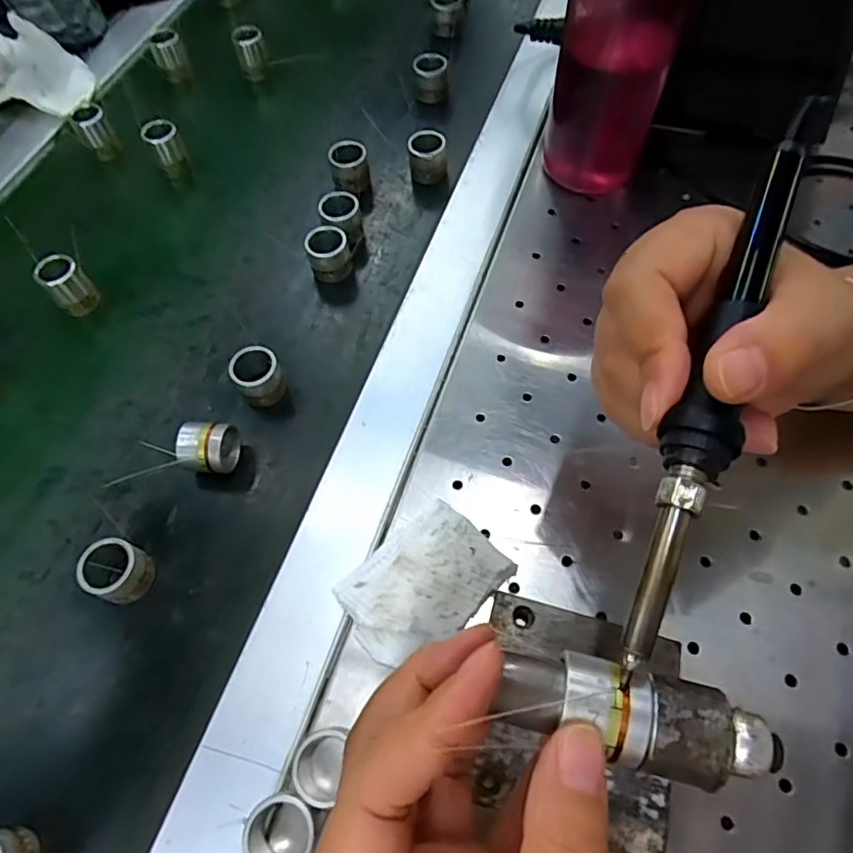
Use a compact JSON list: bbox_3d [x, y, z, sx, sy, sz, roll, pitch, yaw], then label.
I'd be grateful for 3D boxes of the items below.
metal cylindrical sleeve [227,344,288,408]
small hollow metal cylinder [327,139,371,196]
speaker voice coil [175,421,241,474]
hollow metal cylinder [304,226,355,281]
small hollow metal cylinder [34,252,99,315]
[{"bbox_3d":[-0.089,-0.026,0.313,0.024,0.025,0.022,-1,62,2],"label":"metal cylindrical sleeve"},{"bbox_3d":[-0.050,-0.167,0.383,0.024,0.028,0.024,-10,62,-2],"label":"small hollow metal cylinder"},{"bbox_3d":[-0.110,0.013,0.297,0.027,0.022,0.024,-1,62,2],"label":"speaker voice coil"},{"bbox_3d":[-0.058,-0.102,0.352,0.025,0.028,0.024,-17,63,-6],"label":"hollow metal cylinder"},{"bbox_3d":[-0.211,-0.082,0.346,0.023,0.035,0.018,-39,67,-16],"label":"small hollow metal cylinder"}]

